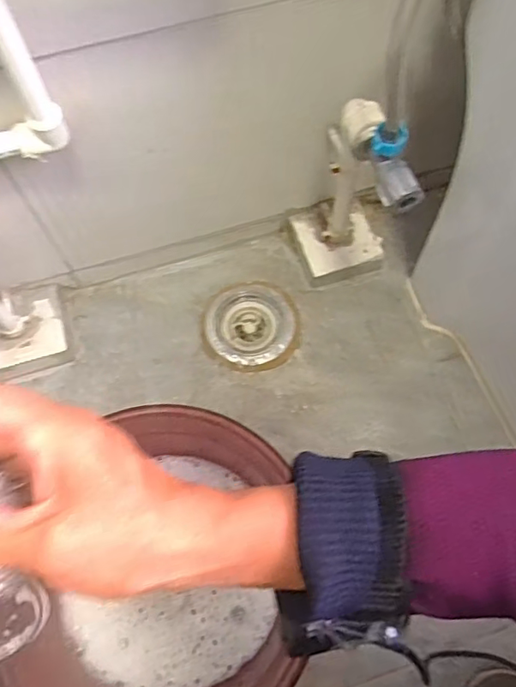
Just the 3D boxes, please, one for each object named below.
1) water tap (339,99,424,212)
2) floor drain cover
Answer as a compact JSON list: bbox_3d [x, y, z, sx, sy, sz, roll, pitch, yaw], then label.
[{"bbox_3d":[0.112,-0.179,0.494,0.029,0.052,0.120,-21,69,-8],"label":"water tap"},{"bbox_3d":[-0.011,-0.026,0.751,0.117,0.021,0.115,1,68,1],"label":"floor drain cover"}]

